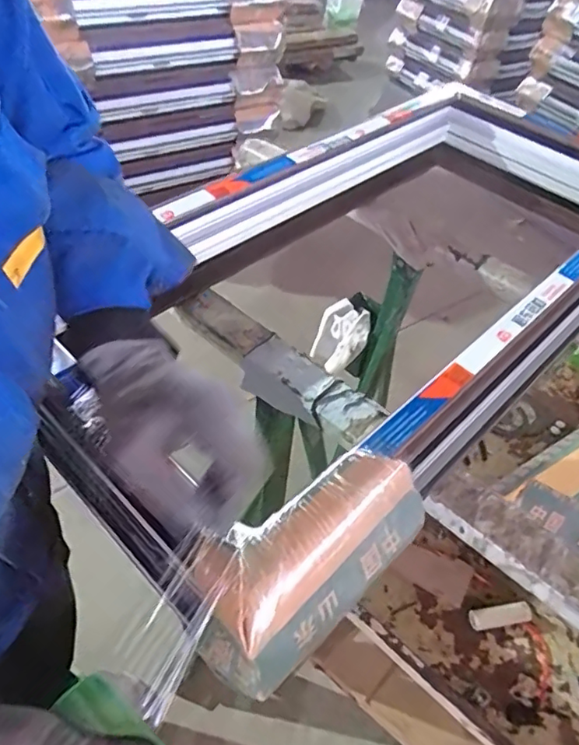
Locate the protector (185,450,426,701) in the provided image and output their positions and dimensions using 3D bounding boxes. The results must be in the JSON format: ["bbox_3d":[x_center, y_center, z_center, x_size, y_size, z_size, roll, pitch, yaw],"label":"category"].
[{"bbox_3d":[0.022,0.144,0.446,0.209,0.079,0.085,-32,53,-29],"label":"protector"}]

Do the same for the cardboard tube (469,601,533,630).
[{"bbox_3d":[0.285,0.328,0.747,0.092,0.022,0.026,-7,48,-13],"label":"cardboard tube"}]

